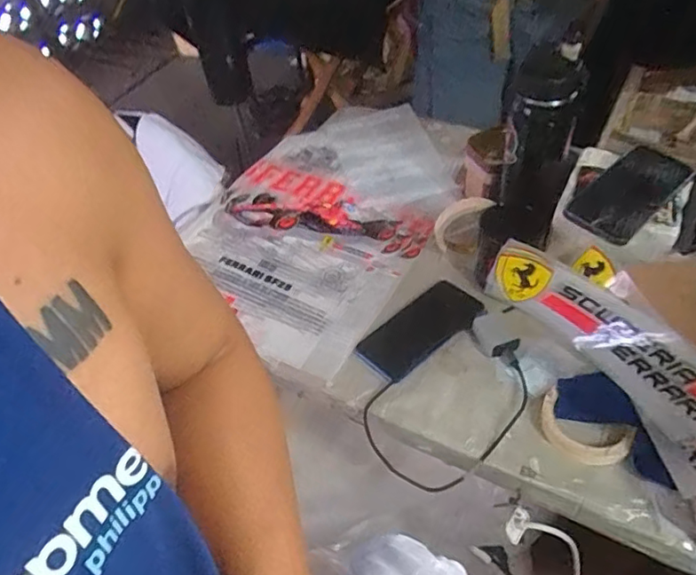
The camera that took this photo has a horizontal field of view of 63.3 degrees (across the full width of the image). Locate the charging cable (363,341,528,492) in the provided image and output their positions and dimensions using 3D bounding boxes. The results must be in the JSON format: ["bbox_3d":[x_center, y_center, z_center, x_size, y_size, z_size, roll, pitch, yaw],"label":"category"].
[{"bbox_3d":[0.125,0.143,0.639,0.208,0.021,0.132,-16,48,-8],"label":"charging cable"}]

